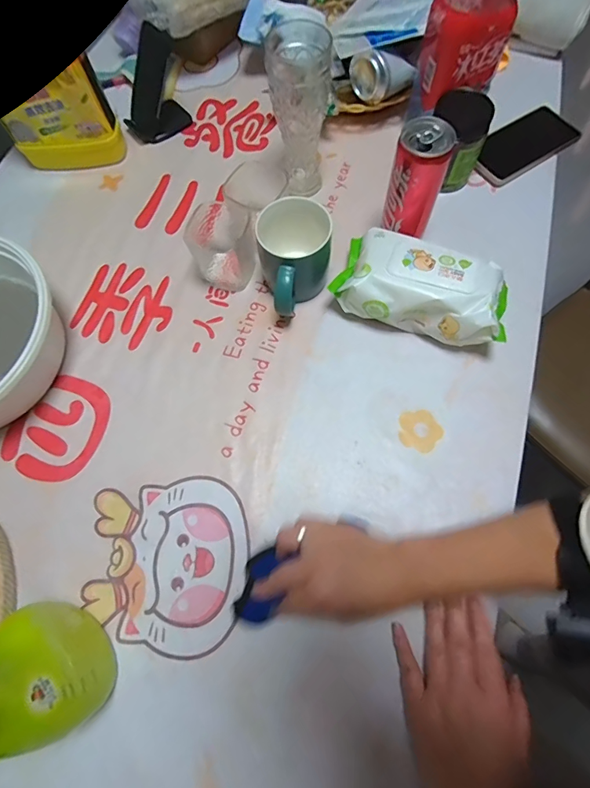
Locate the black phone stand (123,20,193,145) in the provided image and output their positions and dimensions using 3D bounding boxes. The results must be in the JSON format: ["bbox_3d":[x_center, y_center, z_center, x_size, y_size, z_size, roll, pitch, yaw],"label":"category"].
[{"bbox_3d":[-0.213,-0.445,0.583,0.096,0.100,0.091,-22,70,-6],"label":"black phone stand"}]

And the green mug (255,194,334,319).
[{"bbox_3d":[0.002,-0.150,0.467,0.081,0.089,0.111,-8,69,-1],"label":"green mug"}]

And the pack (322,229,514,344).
[{"bbox_3d":[0.140,-0.117,0.455,0.184,0.077,0.099,27,72,11],"label":"pack"}]

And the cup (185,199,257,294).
[{"bbox_3d":[-0.091,-0.181,0.498,0.079,0.064,0.079,-1,69,2],"label":"cup"}]

